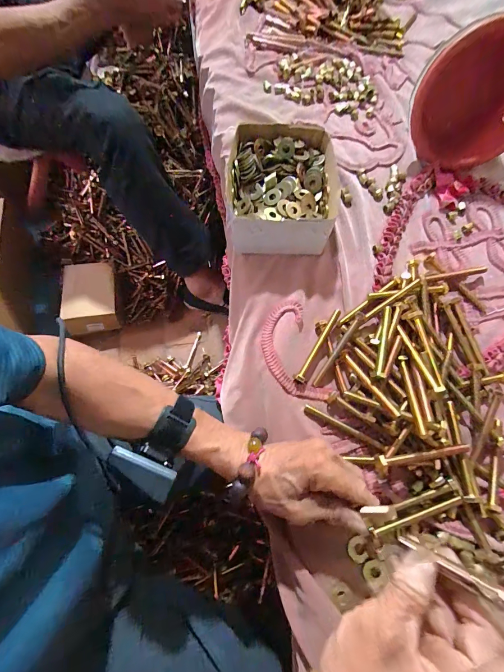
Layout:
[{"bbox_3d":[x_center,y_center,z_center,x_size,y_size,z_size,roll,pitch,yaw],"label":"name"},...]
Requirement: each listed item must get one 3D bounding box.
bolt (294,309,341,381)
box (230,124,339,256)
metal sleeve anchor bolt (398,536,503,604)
[{"bbox_3d":[0.083,0.012,0.407,0.012,0.018,0.103,30,71,9],"label":"bolt"},{"bbox_3d":[0.043,-0.207,0.462,0.135,0.072,0.177,5,69,0],"label":"box"},{"bbox_3d":[0.142,0.161,0.220,0.084,0.009,0.008,7,61,51],"label":"metal sleeve anchor bolt"}]

